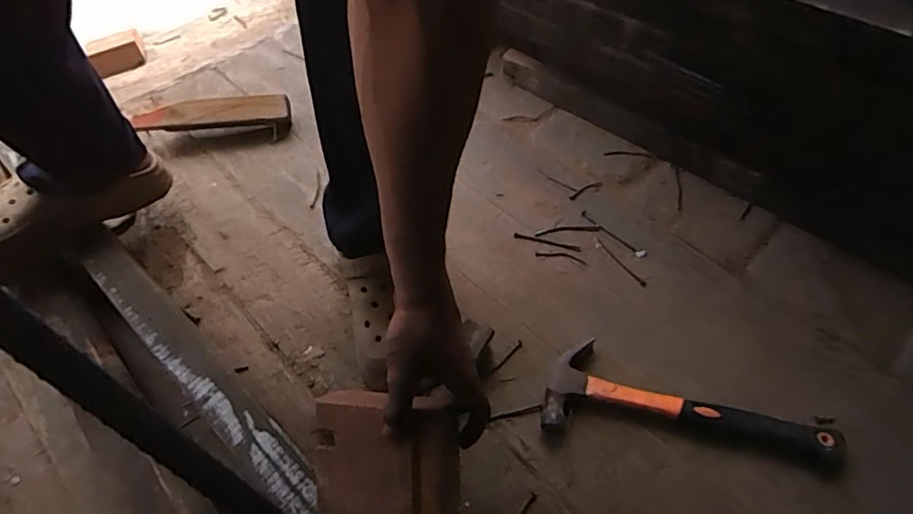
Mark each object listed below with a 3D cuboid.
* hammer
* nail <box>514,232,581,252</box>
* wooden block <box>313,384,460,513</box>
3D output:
[{"bbox_3d":[0.270,0.166,0.667,0.327,0.027,0.104,5,53,4],"label":"hammer"},{"bbox_3d":[0.133,-0.022,0.825,0.099,0.004,0.010,14,54,11],"label":"nail"},{"bbox_3d":[-0.062,0.169,0.460,0.119,0.037,0.109,-5,86,19],"label":"wooden block"}]

